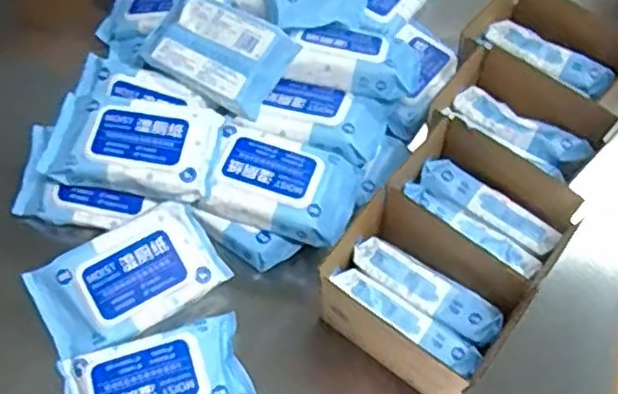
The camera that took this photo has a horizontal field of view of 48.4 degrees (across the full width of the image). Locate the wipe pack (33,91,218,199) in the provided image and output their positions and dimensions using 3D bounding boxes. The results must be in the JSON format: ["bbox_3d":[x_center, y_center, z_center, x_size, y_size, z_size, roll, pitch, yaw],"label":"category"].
[{"bbox_3d":[-0.192,-0.058,0.745,0.182,0.039,0.108,9,60,1],"label":"wipe pack"}]

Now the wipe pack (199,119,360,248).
[{"bbox_3d":[-0.027,-0.015,0.759,0.158,0.037,0.111,17,60,6],"label":"wipe pack"}]

